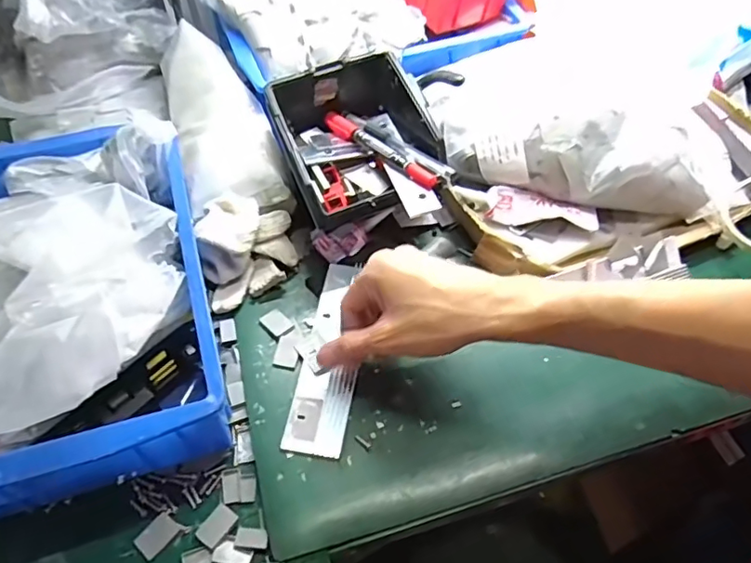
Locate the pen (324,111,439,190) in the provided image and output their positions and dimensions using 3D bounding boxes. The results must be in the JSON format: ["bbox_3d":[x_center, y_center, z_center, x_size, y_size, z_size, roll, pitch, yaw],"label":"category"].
[{"bbox_3d":[0.003,-0.114,0.471,0.016,0.021,0.135,-37,61,-23],"label":"pen"}]

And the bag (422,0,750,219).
[{"bbox_3d":[0.210,-0.200,0.523,0.273,0.116,0.284,17,56,13],"label":"bag"}]

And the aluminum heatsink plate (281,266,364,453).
[{"bbox_3d":[-0.032,0.054,0.430,0.042,0.009,0.163,7,54,6],"label":"aluminum heatsink plate"}]

